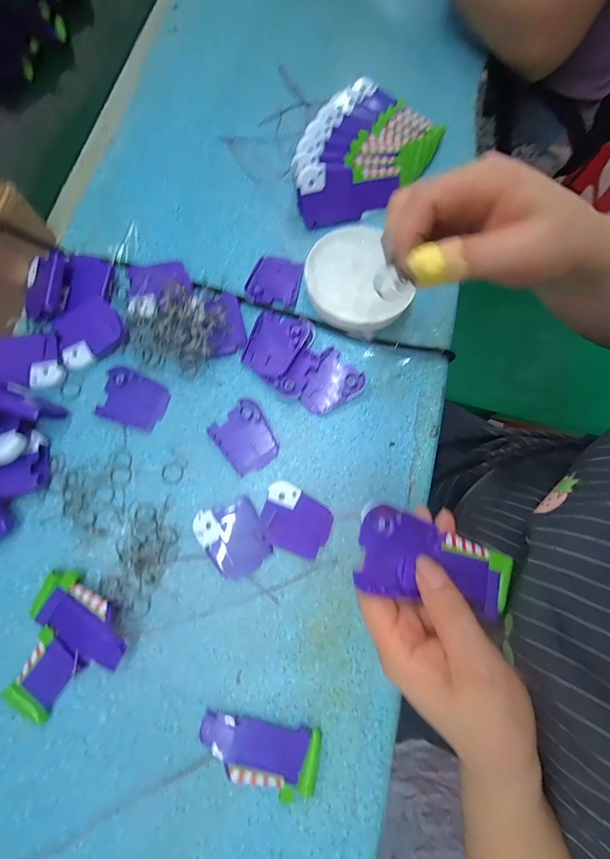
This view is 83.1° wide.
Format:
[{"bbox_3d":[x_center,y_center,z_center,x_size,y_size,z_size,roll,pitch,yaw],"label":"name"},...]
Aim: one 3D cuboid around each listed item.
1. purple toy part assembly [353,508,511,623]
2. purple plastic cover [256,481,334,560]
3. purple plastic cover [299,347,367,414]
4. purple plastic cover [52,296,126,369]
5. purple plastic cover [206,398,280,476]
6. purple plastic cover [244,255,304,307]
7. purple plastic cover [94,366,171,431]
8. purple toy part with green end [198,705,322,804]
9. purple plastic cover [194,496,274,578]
[{"bbox_3d":[0.084,0.087,0.218,0.117,0.007,0.047,23,77,-18],"label":"purple toy part assembly"},{"bbox_3d":[-0.008,0.078,0.297,0.061,0.011,0.049,27,78,5],"label":"purple plastic cover"},{"bbox_3d":[0.025,-0.042,0.328,0.049,0.009,0.060,39,79,7],"label":"purple plastic cover"},{"bbox_3d":[-0.201,-0.090,0.318,0.061,0.015,0.050,-28,79,-8],"label":"purple plastic cover"},{"bbox_3d":[-0.053,0.008,0.317,0.050,0.005,0.060,-39,81,-9],"label":"purple plastic cover"},{"bbox_3d":[-0.030,-0.155,0.351,0.053,0.009,0.058,11,77,1],"label":"purple plastic cover"},{"bbox_3d":[-0.159,-0.029,0.322,0.059,0.006,0.049,18,77,3],"label":"purple plastic cover"},{"bbox_3d":[-0.035,0.240,0.255,0.090,0.012,0.043,15,77,2],"label":"purple toy part with green end"},{"bbox_3d":[-0.060,0.091,0.291,0.049,0.010,0.061,-28,79,-8],"label":"purple plastic cover"}]

